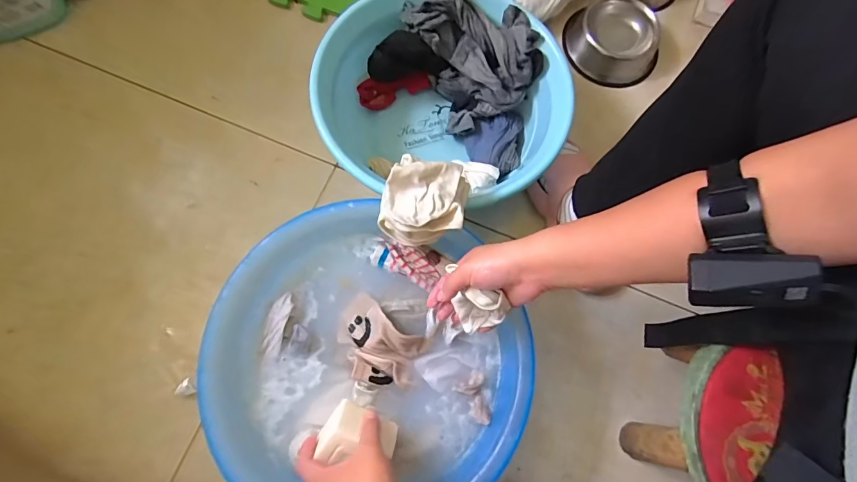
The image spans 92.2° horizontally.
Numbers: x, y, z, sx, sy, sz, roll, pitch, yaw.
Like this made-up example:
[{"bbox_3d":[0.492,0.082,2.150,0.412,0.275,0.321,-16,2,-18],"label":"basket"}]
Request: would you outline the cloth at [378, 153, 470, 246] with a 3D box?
[{"bbox_3d":[-0.003,-0.045,0.455,0.089,0.040,0.102,13,75,1],"label":"cloth"}]

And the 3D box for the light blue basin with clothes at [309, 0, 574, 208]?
[{"bbox_3d":[0.018,-0.201,0.599,0.320,0.144,0.314,0,76,-2],"label":"light blue basin with clothes"}]

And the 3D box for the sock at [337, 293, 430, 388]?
[{"bbox_3d":[-0.064,0.125,0.497,0.110,0.026,0.081,35,77,7],"label":"sock"}]

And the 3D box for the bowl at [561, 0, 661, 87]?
[{"bbox_3d":[0.324,-0.353,0.718,0.164,0.039,0.148,34,77,7],"label":"bowl"}]

